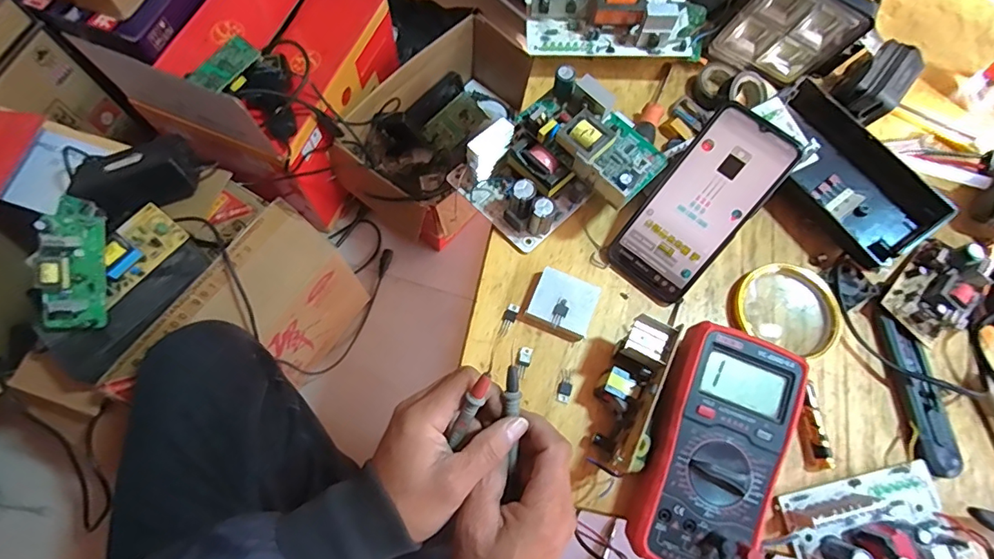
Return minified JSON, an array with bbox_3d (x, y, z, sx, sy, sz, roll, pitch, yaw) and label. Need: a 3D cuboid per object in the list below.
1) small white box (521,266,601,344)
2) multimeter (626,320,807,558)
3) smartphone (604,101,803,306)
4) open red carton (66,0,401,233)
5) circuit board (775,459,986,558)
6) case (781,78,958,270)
[{"bbox_3d":[0.056,0.021,0.439,0.057,0.016,0.052,21,71,5],"label":"small white box"},{"bbox_3d":[0.163,0.129,0.374,0.091,0.037,0.177,22,71,5],"label":"multimeter"},{"bbox_3d":[0.173,-0.062,0.433,0.078,0.008,0.165,39,105,11],"label":"smartphone"},{"bbox_3d":[-0.403,-0.375,0.925,0.316,0.354,0.410,24,71,6],"label":"open red carton"},{"bbox_3d":[0.289,0.188,0.380,0.136,0.037,0.073,-8,71,-6],"label":"circuit board"},{"bbox_3d":[0.323,-0.101,0.473,0.083,0.040,0.178,-28,74,-12],"label":"case"}]

